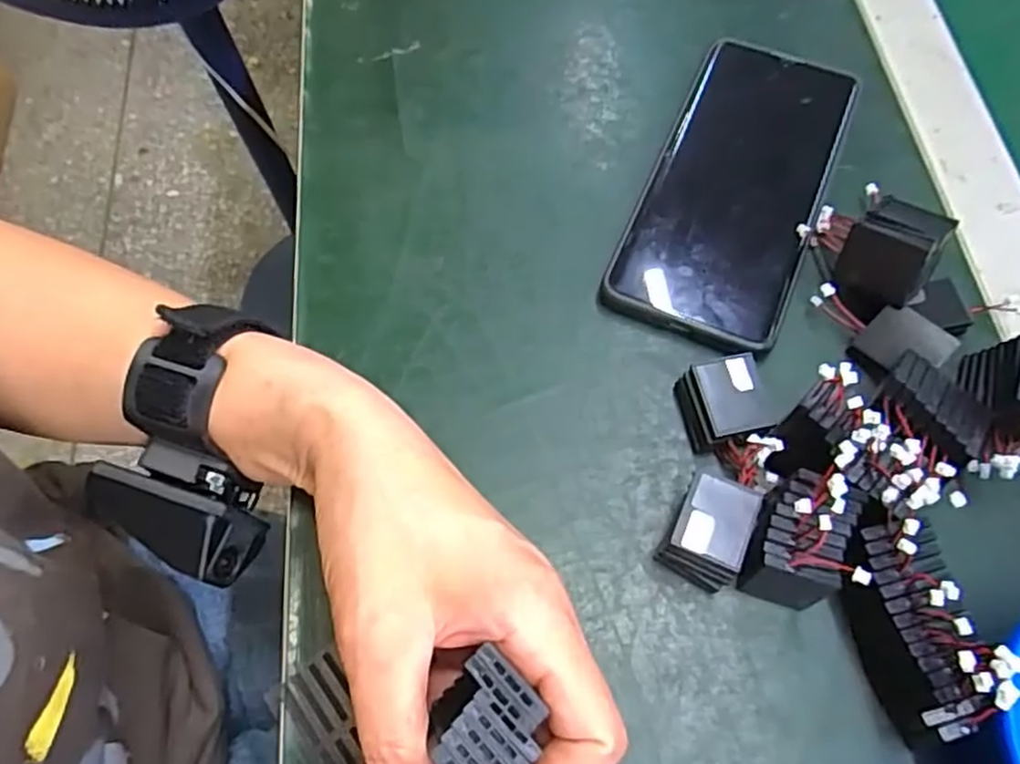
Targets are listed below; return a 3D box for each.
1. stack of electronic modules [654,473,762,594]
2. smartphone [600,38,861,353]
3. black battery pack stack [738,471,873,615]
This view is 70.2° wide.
[{"bbox_3d":[0.073,0.055,0.266,0.027,0.024,0.035,26,68,12],"label":"stack of electronic modules"},{"bbox_3d":[0.104,-0.091,0.335,0.075,0.015,0.162,21,67,10],"label":"smartphone"},{"bbox_3d":[0.103,0.056,0.257,0.035,0.036,0.042,22,67,11],"label":"black battery pack stack"}]

